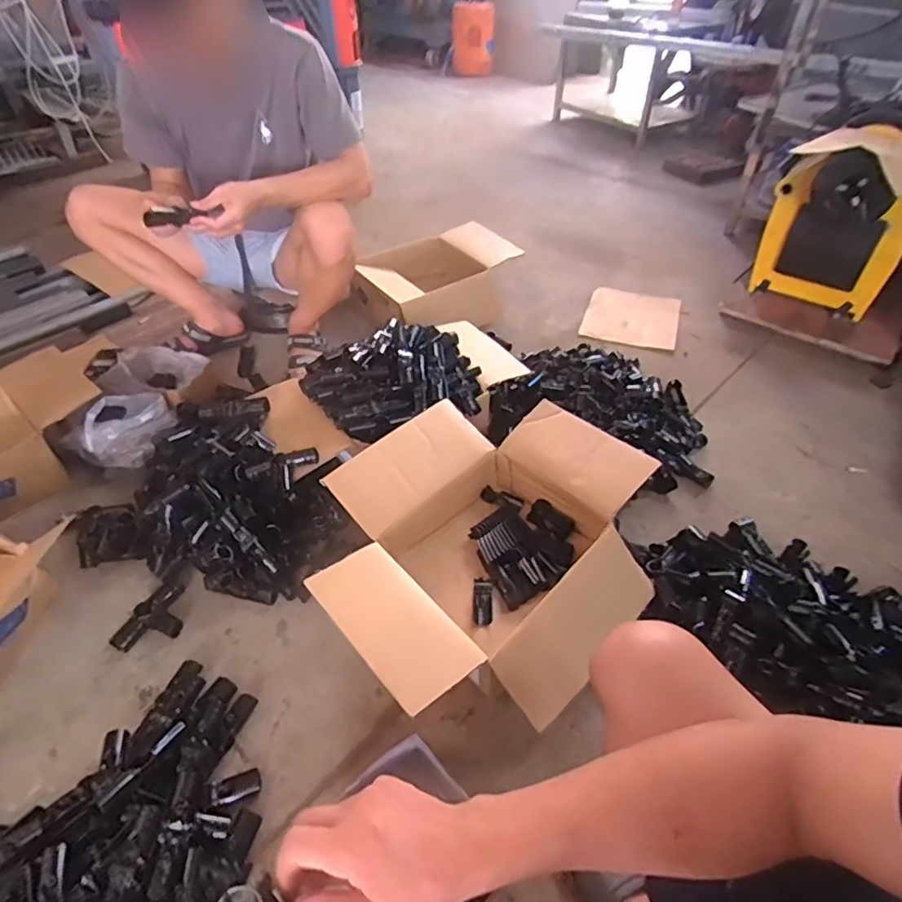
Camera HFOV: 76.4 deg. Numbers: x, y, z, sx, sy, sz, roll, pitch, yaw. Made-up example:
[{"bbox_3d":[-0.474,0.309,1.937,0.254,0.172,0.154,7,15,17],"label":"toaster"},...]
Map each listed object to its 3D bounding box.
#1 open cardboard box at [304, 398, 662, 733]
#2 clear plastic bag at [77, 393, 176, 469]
[{"bbox_3d":[0.055,0.164,0.936,0.537,0.196,0.463,-35,54,-30],"label":"open cardboard box"},{"bbox_3d":[-0.668,-0.038,1.188,0.190,0.131,0.107,-30,52,-27],"label":"clear plastic bag"}]

